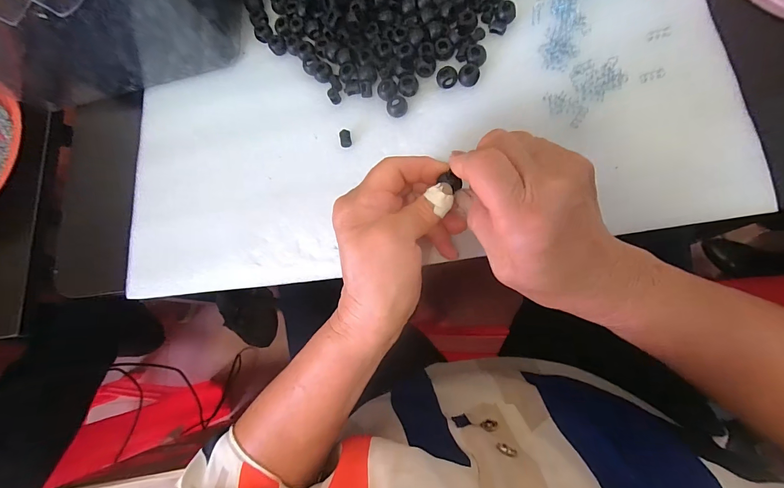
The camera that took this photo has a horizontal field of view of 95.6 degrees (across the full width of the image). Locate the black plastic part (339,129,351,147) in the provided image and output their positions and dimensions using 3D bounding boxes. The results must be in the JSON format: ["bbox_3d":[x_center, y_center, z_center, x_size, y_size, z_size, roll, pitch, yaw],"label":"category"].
[{"bbox_3d":[-0.040,-0.092,0.311,0.009,0.006,0.016,-9,76,10],"label":"black plastic part"}]

